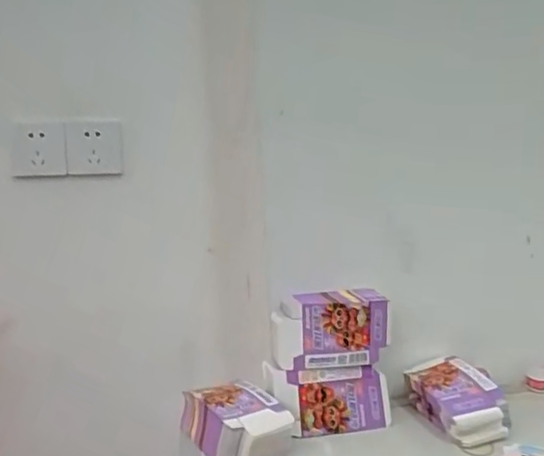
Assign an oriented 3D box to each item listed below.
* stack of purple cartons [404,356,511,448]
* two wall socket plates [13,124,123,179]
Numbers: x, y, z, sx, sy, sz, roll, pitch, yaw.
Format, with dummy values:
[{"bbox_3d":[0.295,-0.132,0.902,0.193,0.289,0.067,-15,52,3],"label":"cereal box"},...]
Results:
[{"bbox_3d":[0.241,0.227,0.752,0.089,0.070,0.142,-11,6,-15],"label":"stack of purple cartons"},{"bbox_3d":[-0.325,-0.125,0.905,0.167,0.084,0.015,-2,7,-6],"label":"two wall socket plates"}]

